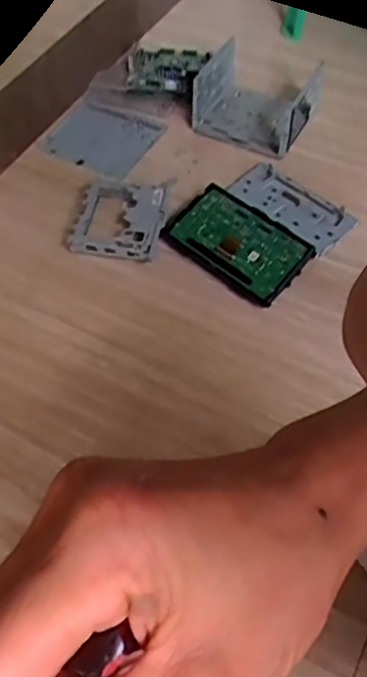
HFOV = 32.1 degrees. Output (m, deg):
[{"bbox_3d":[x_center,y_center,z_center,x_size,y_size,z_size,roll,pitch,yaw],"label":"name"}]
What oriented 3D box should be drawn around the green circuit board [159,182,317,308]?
[{"bbox_3d":[0.080,-0.138,0.915,0.196,0.022,0.117,35,83,18],"label":"green circuit board"}]

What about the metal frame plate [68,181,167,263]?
[{"bbox_3d":[-0.091,-0.178,0.950,0.126,0.025,0.138,12,61,10],"label":"metal frame plate"}]

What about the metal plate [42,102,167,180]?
[{"bbox_3d":[-0.135,-0.332,1.057,0.170,0.012,0.145,23,58,17],"label":"metal plate"}]

